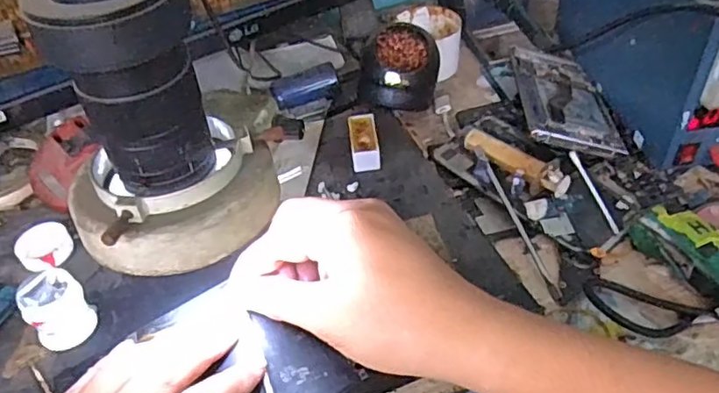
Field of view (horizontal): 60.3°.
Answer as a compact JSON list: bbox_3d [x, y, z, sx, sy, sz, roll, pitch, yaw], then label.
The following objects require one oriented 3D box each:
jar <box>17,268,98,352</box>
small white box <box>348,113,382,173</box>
[{"bbox_3d":[-0.183,0.069,0.377,0.034,0.037,0.036,-3,43,3],"label":"jar"},{"bbox_3d":[0.004,-0.043,0.486,0.022,0.014,0.050,-7,43,-1],"label":"small white box"}]

